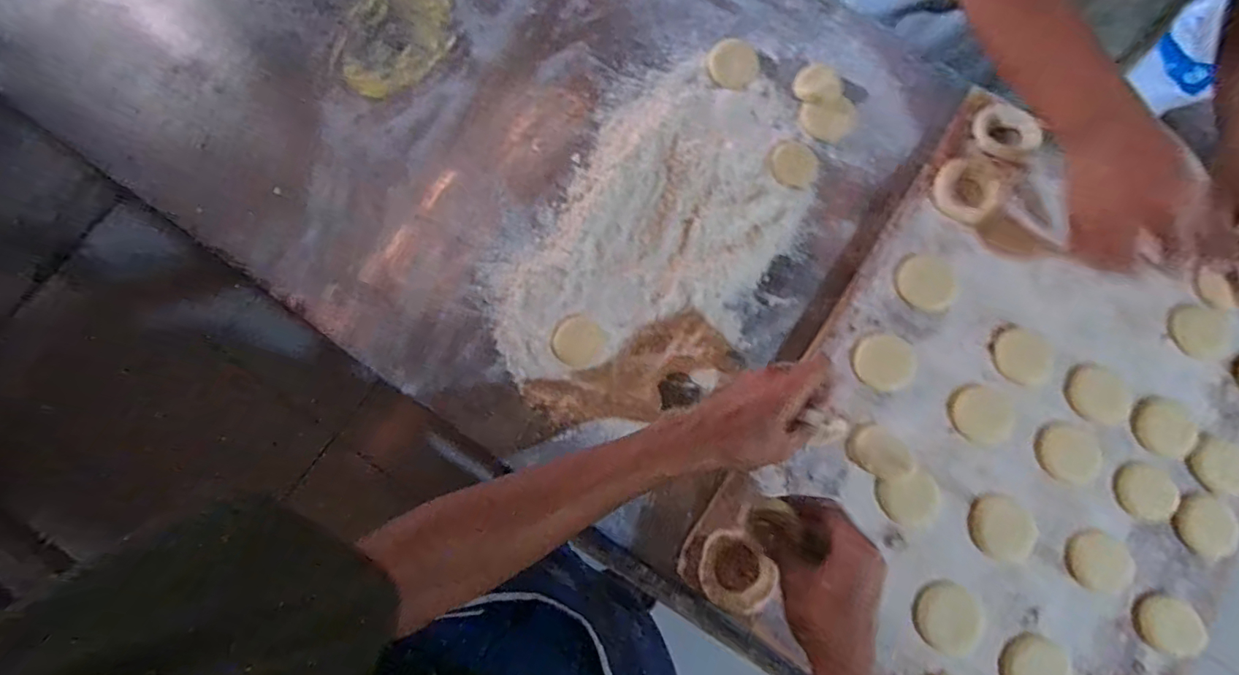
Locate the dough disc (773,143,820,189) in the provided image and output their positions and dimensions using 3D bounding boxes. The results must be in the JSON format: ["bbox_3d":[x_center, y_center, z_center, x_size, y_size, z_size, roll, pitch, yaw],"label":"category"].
[{"bbox_3d":[0.187,-0.183,0.596,0.049,0.009,0.053,0,77,-2],"label":"dough disc"}]

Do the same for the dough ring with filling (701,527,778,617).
[{"bbox_3d":[0.102,0.208,0.499,0.065,0.022,0.061,0,77,-2],"label":"dough ring with filling"}]

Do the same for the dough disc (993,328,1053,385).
[{"bbox_3d":[0.386,0.018,0.538,0.055,0.005,0.054,0,77,-2],"label":"dough disc"}]

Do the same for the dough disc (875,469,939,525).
[{"bbox_3d":[0.262,0.145,0.508,0.052,0.005,0.044,-18,78,-6],"label":"dough disc"}]

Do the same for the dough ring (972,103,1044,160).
[{"bbox_3d":[0.400,-0.211,0.587,0.062,0.018,0.067,0,77,-2],"label":"dough ring"}]

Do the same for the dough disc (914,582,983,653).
[{"bbox_3d":[0.283,0.242,0.486,0.056,0.005,0.055,0,77,-2],"label":"dough disc"}]

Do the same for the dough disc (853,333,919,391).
[{"bbox_3d":[0.252,0.024,0.533,0.056,0.006,0.053,0,77,-2],"label":"dough disc"}]

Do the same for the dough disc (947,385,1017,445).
[{"bbox_3d":[0.338,0.072,0.523,0.056,0.005,0.054,0,77,-2],"label":"dough disc"}]

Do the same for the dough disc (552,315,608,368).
[{"bbox_3d":[-0.039,0.004,0.543,0.047,0.007,0.050,0,77,-2],"label":"dough disc"}]

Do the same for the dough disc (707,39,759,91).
[{"bbox_3d":[0.125,-0.299,0.616,0.053,0.005,0.058,0,77,-2],"label":"dough disc"}]

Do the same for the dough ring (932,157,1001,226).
[{"bbox_3d":[0.355,-0.151,0.571,0.065,0.019,0.066,0,77,-2],"label":"dough ring"}]

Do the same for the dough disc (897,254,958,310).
[{"bbox_3d":[0.302,-0.055,0.551,0.054,0.004,0.058,0,77,-2],"label":"dough disc"}]

